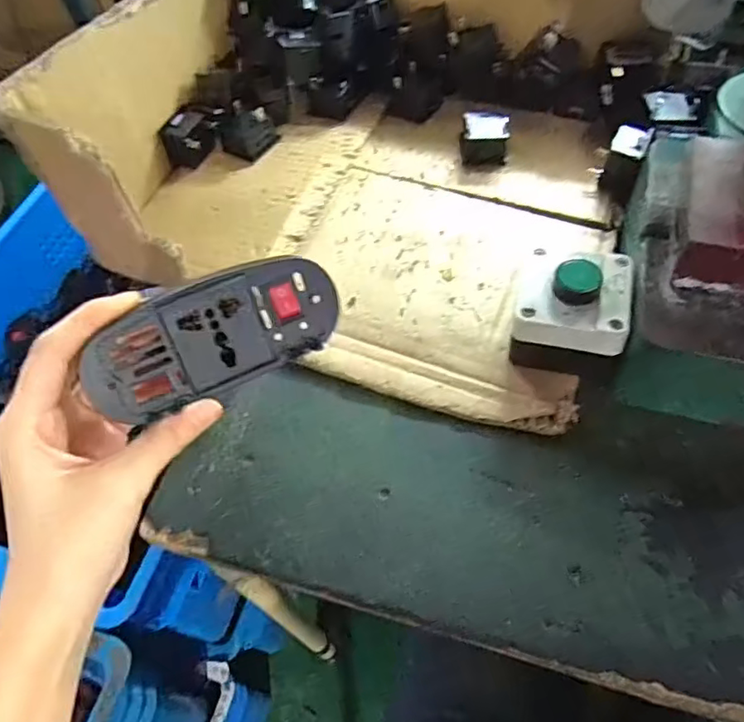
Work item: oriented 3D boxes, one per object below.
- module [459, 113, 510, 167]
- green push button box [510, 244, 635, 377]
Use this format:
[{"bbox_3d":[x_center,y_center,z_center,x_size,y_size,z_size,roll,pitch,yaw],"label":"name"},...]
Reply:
[{"bbox_3d":[0.097,-0.194,0.496,0.038,0.037,0.031,0,58,5],"label":"module"},{"bbox_3d":[0.129,-0.031,0.378,0.068,0.063,0.078,11,60,11],"label":"green push button box"}]

